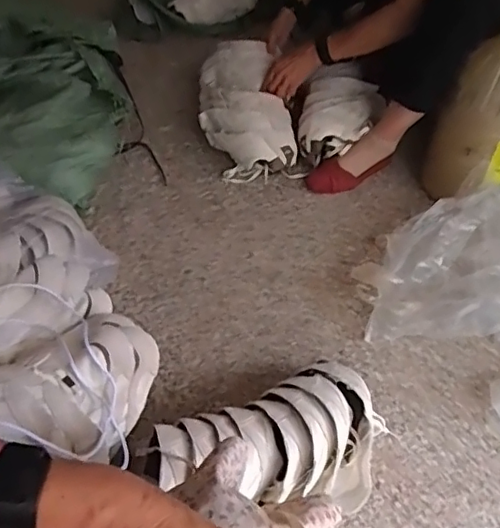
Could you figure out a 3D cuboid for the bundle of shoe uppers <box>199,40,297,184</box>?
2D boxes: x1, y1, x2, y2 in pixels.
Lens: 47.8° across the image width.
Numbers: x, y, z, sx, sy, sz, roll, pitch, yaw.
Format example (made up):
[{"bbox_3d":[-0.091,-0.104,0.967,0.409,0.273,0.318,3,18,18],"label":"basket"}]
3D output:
[{"bbox_3d":[-0.015,-0.330,1.228,0.178,0.146,0.314,-5,49,-7],"label":"bundle of shoe uppers"}]

